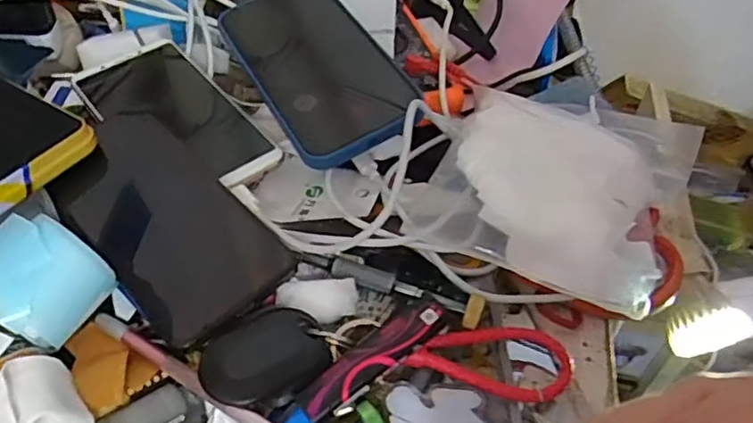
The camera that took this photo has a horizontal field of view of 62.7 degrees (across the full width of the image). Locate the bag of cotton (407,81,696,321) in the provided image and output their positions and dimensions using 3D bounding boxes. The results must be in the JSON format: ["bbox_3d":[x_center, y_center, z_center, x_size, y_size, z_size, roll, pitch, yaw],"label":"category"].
[{"bbox_3d":[0.113,-0.028,0.372,0.139,0.038,0.172,22,48,19],"label":"bag of cotton"}]

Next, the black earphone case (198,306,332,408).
[{"bbox_3d":[-0.052,0.068,0.286,0.056,0.015,0.041,-26,51,-25],"label":"black earphone case"}]

